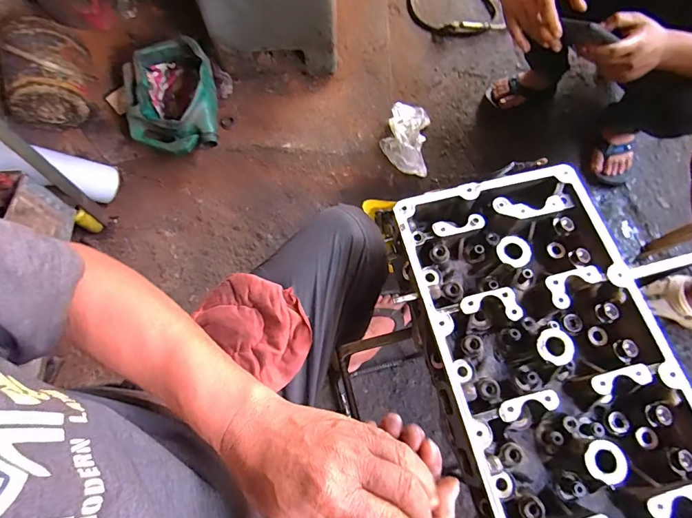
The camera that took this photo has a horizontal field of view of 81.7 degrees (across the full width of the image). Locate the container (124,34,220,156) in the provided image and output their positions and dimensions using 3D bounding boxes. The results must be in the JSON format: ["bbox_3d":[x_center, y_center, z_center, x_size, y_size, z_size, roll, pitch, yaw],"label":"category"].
[{"bbox_3d":[-0.456,-0.404,1.048,0.228,0.144,0.280,-11,68,-2],"label":"container"}]

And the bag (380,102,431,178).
[{"bbox_3d":[0.166,-0.341,1.110,0.125,0.076,0.225,5,68,5],"label":"bag"}]

